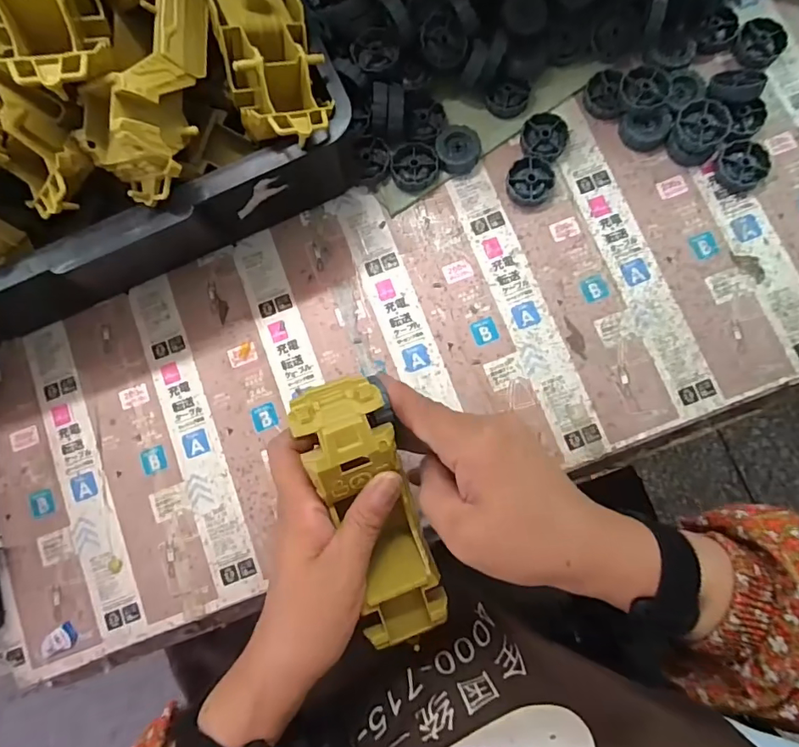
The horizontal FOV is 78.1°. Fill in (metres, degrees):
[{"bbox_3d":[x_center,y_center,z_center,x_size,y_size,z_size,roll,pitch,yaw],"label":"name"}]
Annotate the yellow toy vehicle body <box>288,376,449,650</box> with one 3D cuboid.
[{"bbox_3d":[-0.013,0.085,0.302,0.053,0.051,0.167,-18,101,1],"label":"yellow toy vehicle body"}]

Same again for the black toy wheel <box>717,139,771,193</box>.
[{"bbox_3d":[0.277,-0.168,0.396,0.040,0.009,0.041,0,83,3],"label":"black toy wheel"}]

